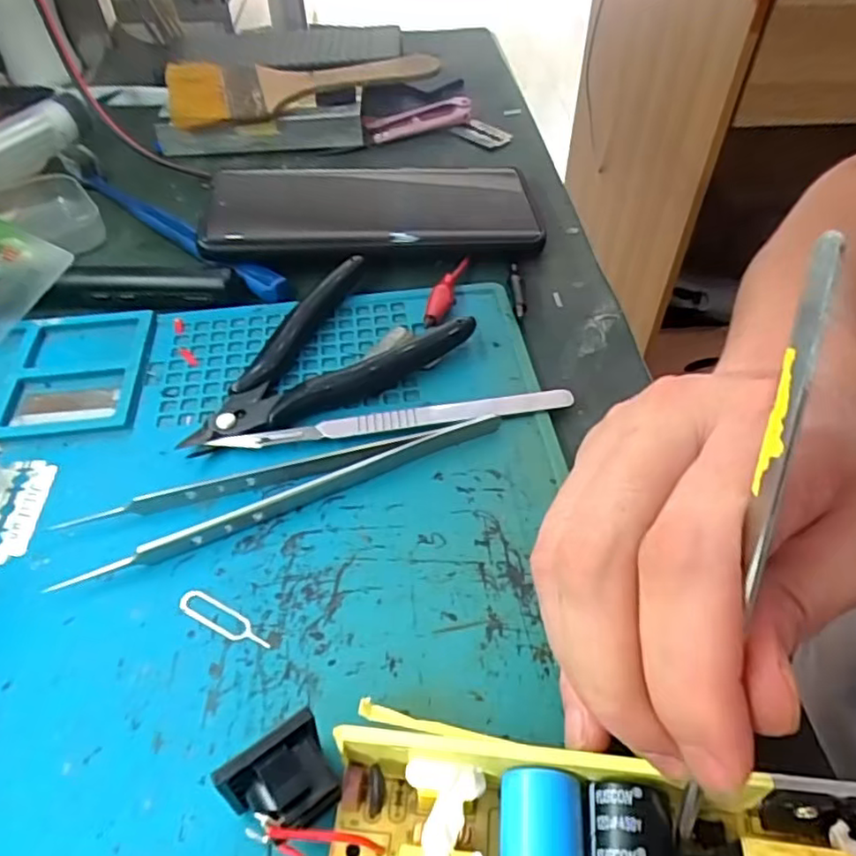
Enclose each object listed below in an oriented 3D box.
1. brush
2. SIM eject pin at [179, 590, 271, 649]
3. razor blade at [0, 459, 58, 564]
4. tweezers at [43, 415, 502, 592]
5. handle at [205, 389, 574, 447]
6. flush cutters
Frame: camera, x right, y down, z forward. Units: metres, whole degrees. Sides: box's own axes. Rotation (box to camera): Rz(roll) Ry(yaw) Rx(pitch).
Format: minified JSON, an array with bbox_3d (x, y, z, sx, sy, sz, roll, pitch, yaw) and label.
[{"bbox_3d":[-0.075,-0.205,0.382,0.160,0.012,0.055,-2,58,-1],"label":"brush"},{"bbox_3d":[-0.061,0.057,0.191,0.033,0.004,0.008,23,53,18],"label":"SIM eject pin"},{"bbox_3d":[-0.144,0.027,0.218,0.022,0.004,0.041,-2,49,-2],"label":"razor blade"},{"bbox_3d":[-0.045,0.019,0.219,0.151,0.009,0.026,-15,51,-13],"label":"tweezers"},{"bbox_3d":[-0.011,-0.003,0.240,0.133,0.004,0.012,-8,50,-7],"label":"handle"},{"bbox_3d":[-0.047,-0.037,0.263,0.112,0.013,0.071,-23,53,-19],"label":"flush cutters"}]

